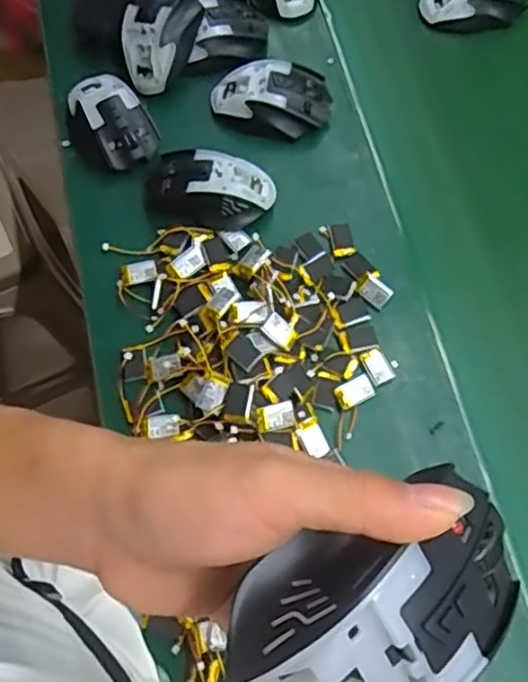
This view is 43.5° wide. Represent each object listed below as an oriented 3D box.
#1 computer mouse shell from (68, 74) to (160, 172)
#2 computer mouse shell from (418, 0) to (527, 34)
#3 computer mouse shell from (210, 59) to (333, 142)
[{"bbox_3d":[-0.152,-0.220,0.647,0.073,0.030,0.103,-26,73,-10],"label":"computer mouse shell"},{"bbox_3d":[0.227,-0.370,0.710,0.114,0.034,0.071,-12,74,-10],"label":"computer mouse shell"},{"bbox_3d":[0.009,-0.243,0.655,0.117,0.032,0.067,9,71,-3],"label":"computer mouse shell"}]

